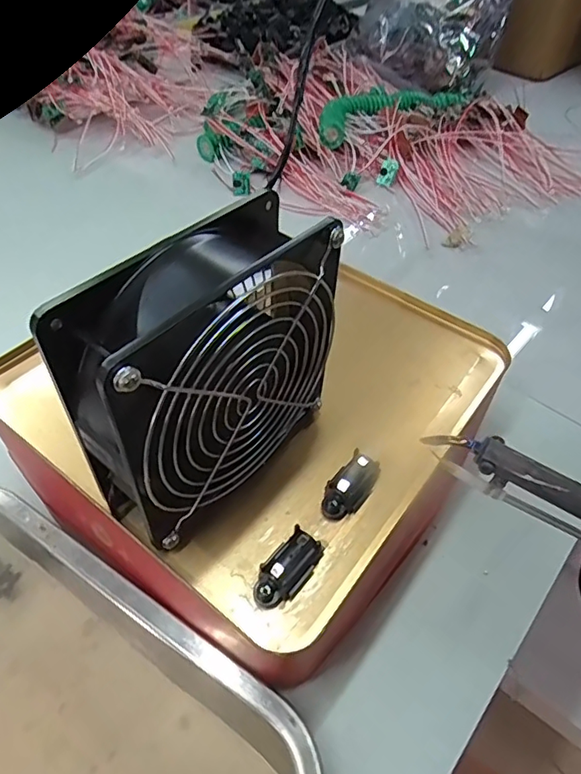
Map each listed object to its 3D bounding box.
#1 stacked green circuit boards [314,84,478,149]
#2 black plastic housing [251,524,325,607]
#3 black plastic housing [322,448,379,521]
[{"bbox_3d":[0.122,-0.354,0.656,0.236,0.024,0.086,-28,56,-25],"label":"stacked green circuit boards"},{"bbox_3d":[-0.001,0.080,0.228,0.016,0.014,0.034,29,54,20],"label":"black plastic housing"},{"bbox_3d":[0.029,0.048,0.254,0.018,0.012,0.036,32,67,22],"label":"black plastic housing"}]

